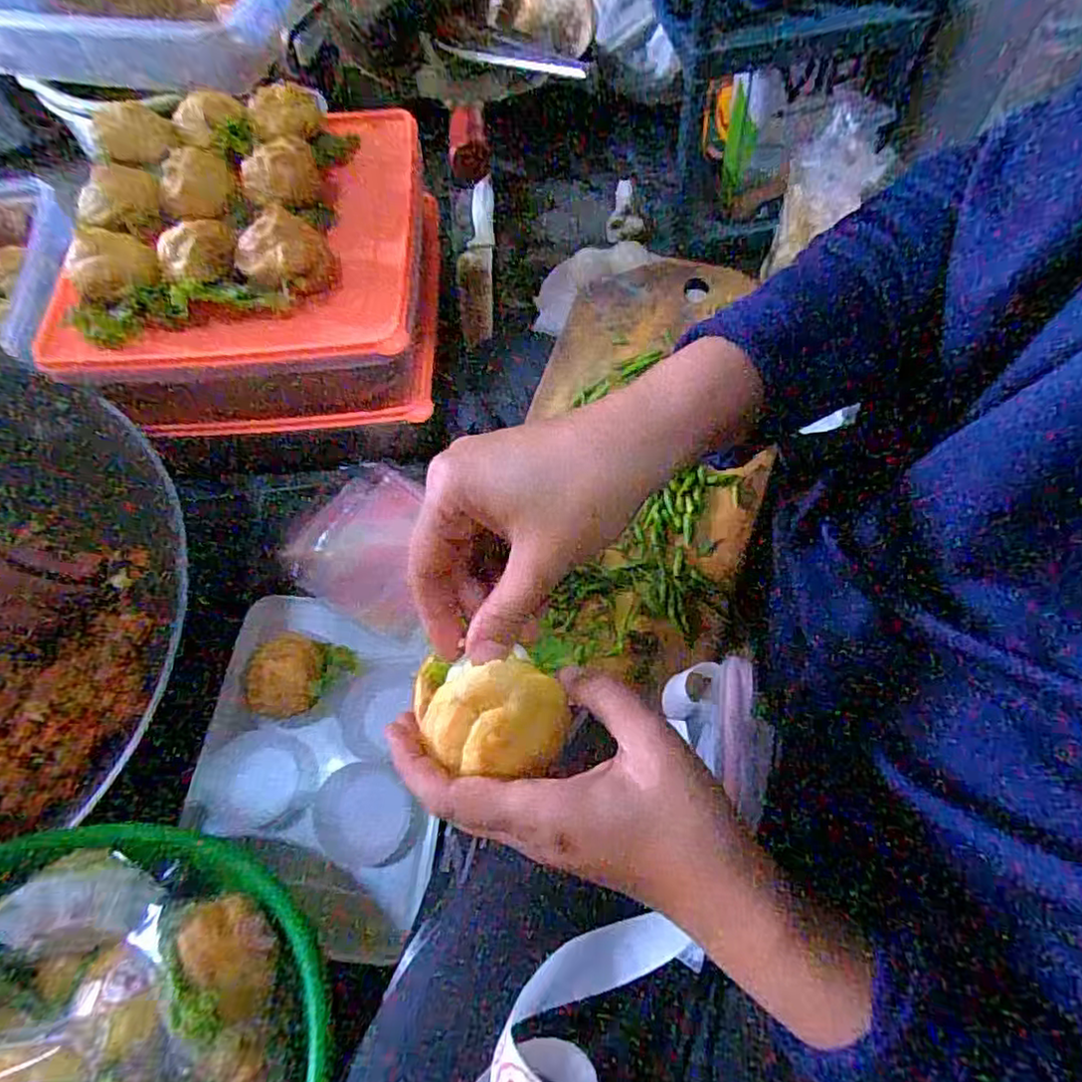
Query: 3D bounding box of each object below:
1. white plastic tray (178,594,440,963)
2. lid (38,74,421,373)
[{"bbox_3d":[-0.169,0.168,0.489,0.178,0.030,0.241,4,65,5],"label":"white plastic tray"},{"bbox_3d":[-0.244,-0.269,0.528,0.272,0.058,0.288,-2,65,3],"label":"lid"}]

